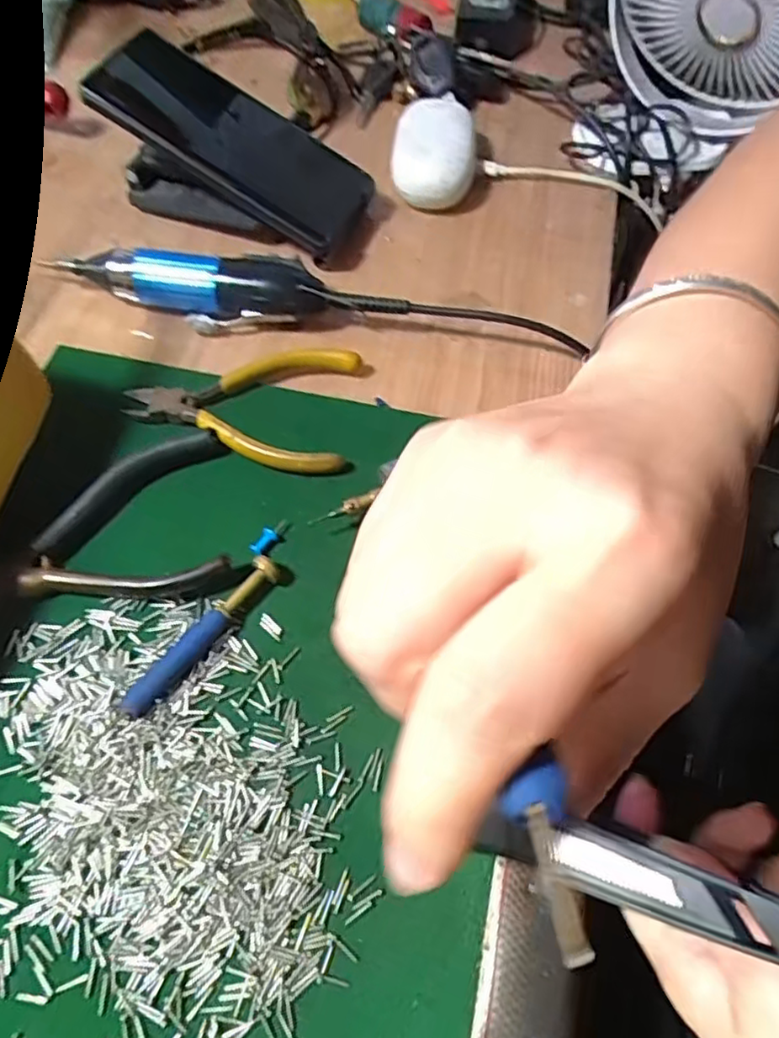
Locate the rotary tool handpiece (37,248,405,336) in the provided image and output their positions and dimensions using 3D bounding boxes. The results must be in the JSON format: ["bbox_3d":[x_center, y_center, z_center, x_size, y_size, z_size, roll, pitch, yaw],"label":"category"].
[{"bbox_3d":[-0.095,-0.131,0.377,0.201,0.031,0.037,9,61,4],"label":"rotary tool handpiece"}]

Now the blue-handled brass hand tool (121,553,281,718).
[{"bbox_3d":[-0.082,0.051,0.285,0.012,0.012,0.085,37,66,18],"label":"blue-handled brass hand tool"}]

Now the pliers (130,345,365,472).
[{"bbox_3d":[-0.080,-0.060,0.346,0.118,0.015,0.074,3,61,1],"label":"pliers"}]

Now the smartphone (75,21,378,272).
[{"bbox_3d":[-0.096,-0.233,0.403,0.171,0.020,0.076,31,63,-9],"label":"smartphone"}]

